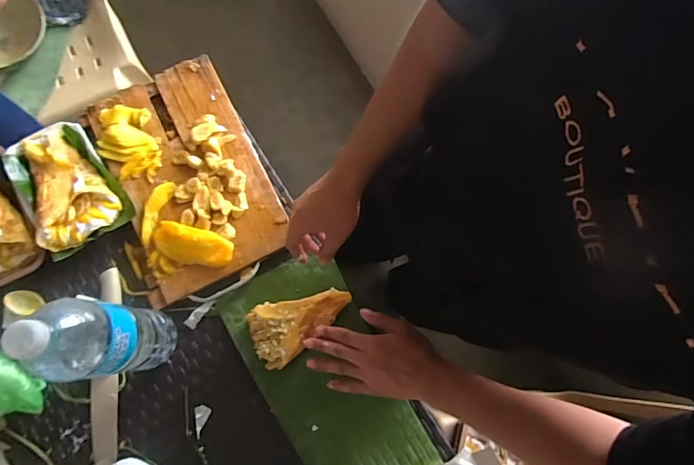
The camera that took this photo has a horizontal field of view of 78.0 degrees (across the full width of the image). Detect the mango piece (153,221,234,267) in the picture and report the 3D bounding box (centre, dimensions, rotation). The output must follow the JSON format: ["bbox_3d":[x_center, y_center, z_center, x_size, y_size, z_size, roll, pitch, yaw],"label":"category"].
[{"bbox_3d":[-0.219,0.019,0.609,0.111,0.030,0.049,12,77,1],"label":"mango piece"}]

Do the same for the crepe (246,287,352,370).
[{"bbox_3d":[-0.072,0.114,0.595,0.141,0.017,0.084,-40,77,-14],"label":"crepe"}]

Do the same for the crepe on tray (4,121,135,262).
[{"bbox_3d":[-0.406,-0.065,0.625,0.125,0.047,0.190,-35,80,-8],"label":"crepe on tray"}]

